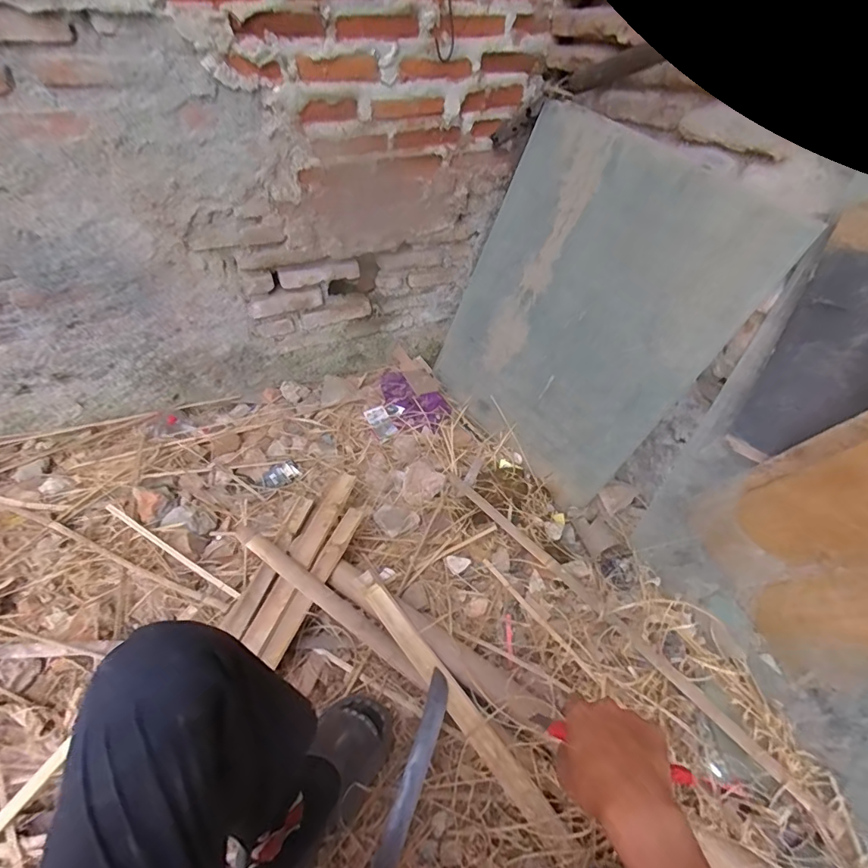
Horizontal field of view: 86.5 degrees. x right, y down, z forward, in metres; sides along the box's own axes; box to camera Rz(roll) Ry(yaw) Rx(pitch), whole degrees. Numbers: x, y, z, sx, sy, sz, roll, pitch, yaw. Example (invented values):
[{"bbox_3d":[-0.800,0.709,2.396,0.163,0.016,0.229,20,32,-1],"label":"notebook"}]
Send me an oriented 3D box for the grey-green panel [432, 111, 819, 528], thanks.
[{"bbox_3d":[0.309,-0.274,1.112,0.026,0.749,0.657,-10,49,-39],"label":"grey-green panel"}]

